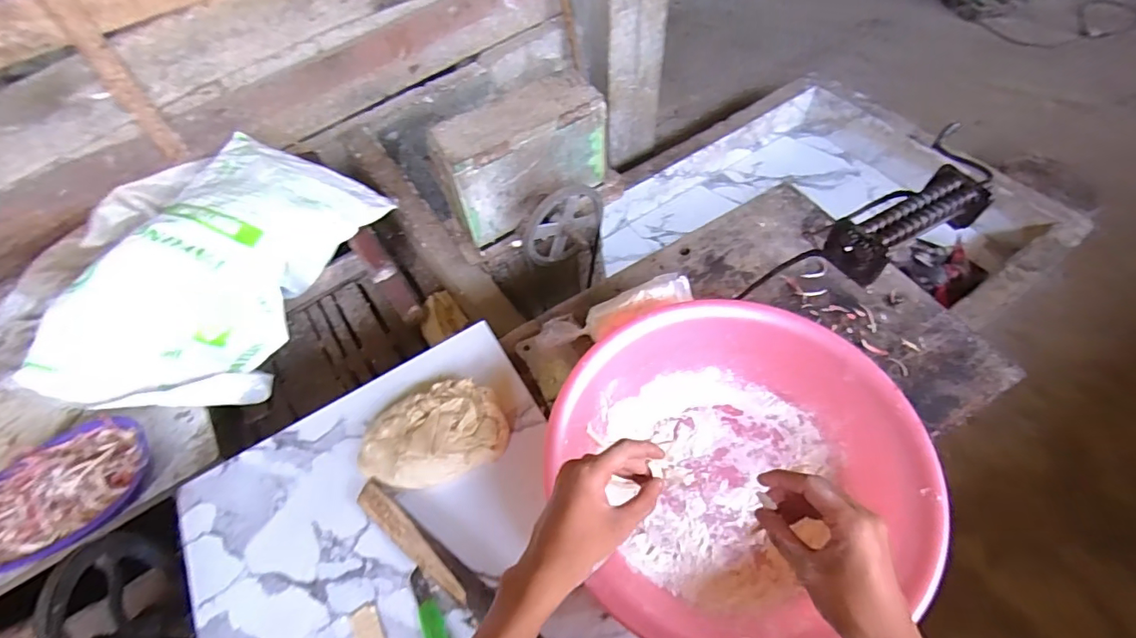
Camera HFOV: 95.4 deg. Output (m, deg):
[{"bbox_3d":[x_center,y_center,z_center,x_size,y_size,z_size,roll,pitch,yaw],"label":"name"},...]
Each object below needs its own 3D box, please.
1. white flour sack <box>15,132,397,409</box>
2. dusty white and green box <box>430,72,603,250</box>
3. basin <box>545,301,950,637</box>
[{"bbox_3d":[-0.729,-0.123,1.082,0.445,0.188,0.674,10,56,12],"label":"white flour sack"},{"bbox_3d":[-0.097,-0.352,1.115,0.359,0.219,0.143,-28,57,-14],"label":"dusty white and green box"},{"bbox_3d":[0.197,0.175,0.625,0.389,0.122,0.379,-2,54,3],"label":"basin"}]

